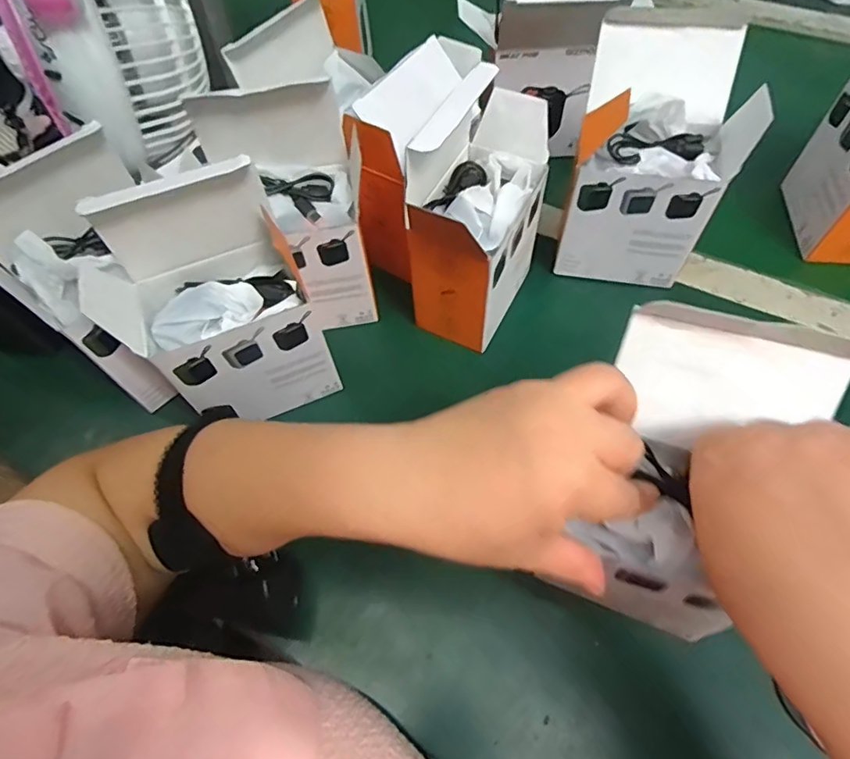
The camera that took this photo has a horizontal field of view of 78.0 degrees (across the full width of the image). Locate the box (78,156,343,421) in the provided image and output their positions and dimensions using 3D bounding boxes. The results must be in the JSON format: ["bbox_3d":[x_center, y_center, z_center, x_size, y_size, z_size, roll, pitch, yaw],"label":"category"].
[{"bbox_3d":[-0.129,-0.045,0.338,0.120,0.155,0.088,-20,61,-8],"label":"box"}]

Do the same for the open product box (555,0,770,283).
[{"bbox_3d":[0.170,-0.168,0.401,0.105,0.147,0.110,11,62,10],"label":"open product box"}]

